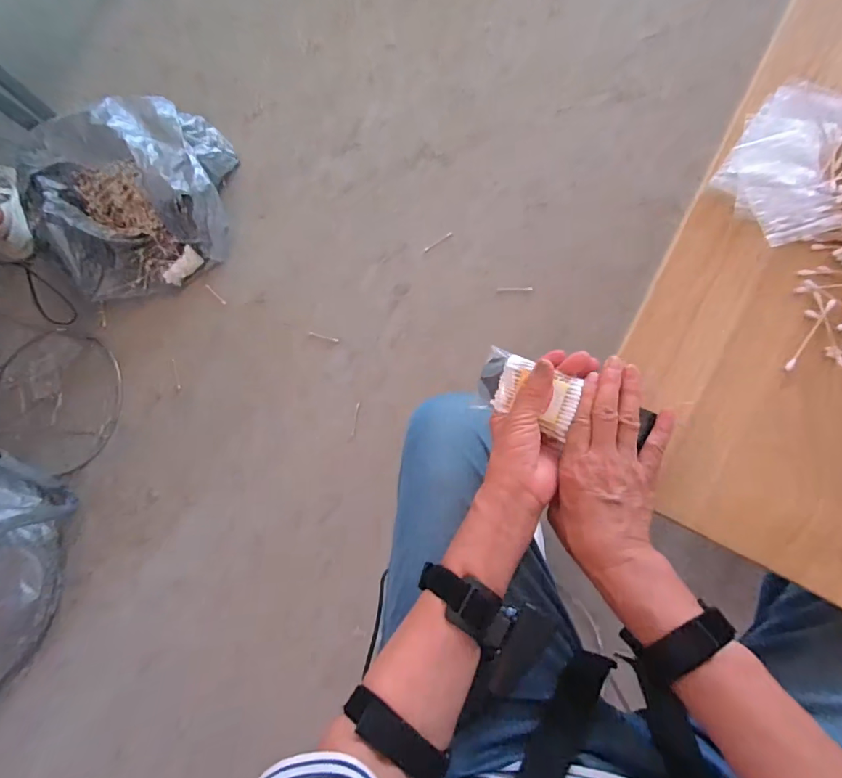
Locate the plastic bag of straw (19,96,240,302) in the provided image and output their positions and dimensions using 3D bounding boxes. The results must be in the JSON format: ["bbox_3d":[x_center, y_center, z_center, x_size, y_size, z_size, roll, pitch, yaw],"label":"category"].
[{"bbox_3d":[-0.660,-0.430,0.997,0.432,0.140,0.403,-8,84,7],"label":"plastic bag of straw"}]

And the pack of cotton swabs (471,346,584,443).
[{"bbox_3d":[0.098,0.003,0.415,0.087,0.022,0.060,21,88,9],"label":"pack of cotton swabs"}]

